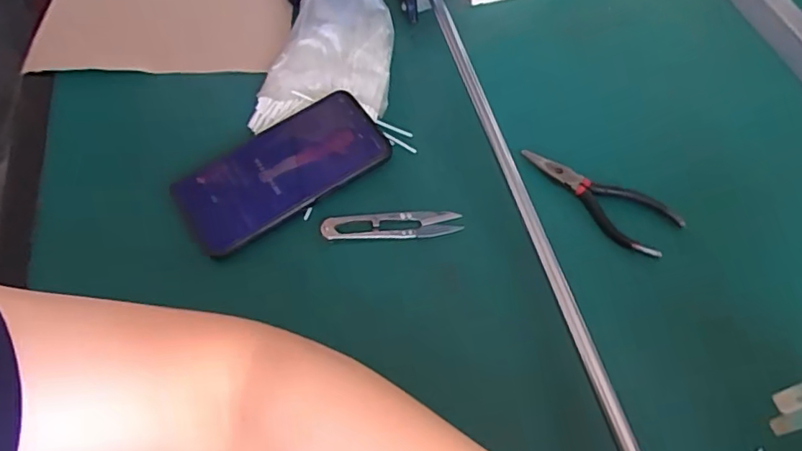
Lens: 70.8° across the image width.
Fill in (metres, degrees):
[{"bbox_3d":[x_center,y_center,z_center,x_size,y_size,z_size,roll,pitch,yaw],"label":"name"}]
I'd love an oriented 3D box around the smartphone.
[{"bbox_3d":[-0.090,-0.044,0.441,0.162,0.010,0.077,-32,73,-15],"label":"smartphone"}]

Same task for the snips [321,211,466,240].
[{"bbox_3d":[-0.007,0.000,0.422,0.102,0.013,0.021,-6,58,-1],"label":"snips"}]

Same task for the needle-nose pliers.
[{"bbox_3d":[0.148,-0.023,0.431,0.125,0.008,0.048,34,65,21],"label":"needle-nose pliers"}]

